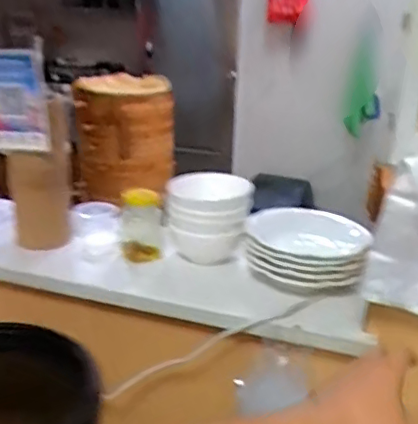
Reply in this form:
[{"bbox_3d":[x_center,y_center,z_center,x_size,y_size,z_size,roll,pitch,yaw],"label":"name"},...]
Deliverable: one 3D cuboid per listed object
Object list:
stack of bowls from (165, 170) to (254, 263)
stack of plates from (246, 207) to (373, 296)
[{"bbox_3d":[0.001,0.011,0.988,0.135,0.126,0.113,5,21,5],"label":"stack of bowls"},{"bbox_3d":[0.159,0.057,0.943,0.183,0.086,0.148,8,22,12],"label":"stack of plates"}]

